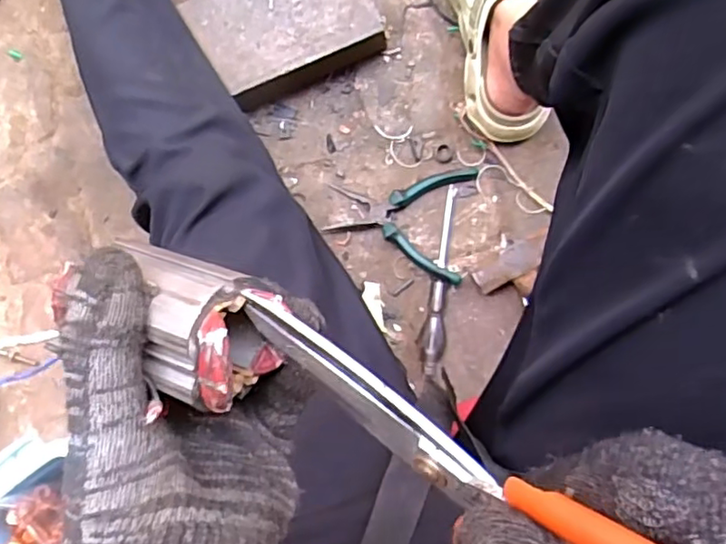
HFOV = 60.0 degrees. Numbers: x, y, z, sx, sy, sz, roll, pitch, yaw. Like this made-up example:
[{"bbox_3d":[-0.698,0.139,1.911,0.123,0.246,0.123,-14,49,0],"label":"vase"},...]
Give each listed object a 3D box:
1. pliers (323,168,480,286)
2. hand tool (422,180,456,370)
[{"bbox_3d":[0.037,-0.063,0.695,0.160,0.033,0.127,9,92,6],"label":"pliers"},{"bbox_3d":[0.087,0.008,0.699,0.022,0.023,0.208,7,92,6],"label":"hand tool"}]

